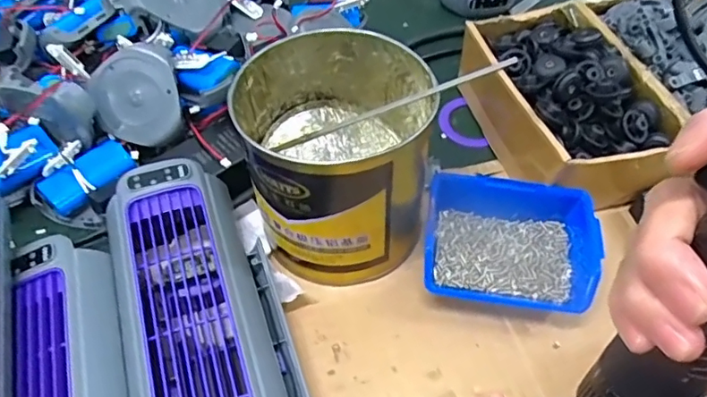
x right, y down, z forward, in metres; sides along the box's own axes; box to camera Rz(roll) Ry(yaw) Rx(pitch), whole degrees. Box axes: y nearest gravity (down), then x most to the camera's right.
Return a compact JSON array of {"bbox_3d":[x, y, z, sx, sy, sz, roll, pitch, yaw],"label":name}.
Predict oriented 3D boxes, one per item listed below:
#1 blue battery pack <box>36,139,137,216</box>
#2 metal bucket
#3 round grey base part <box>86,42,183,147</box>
[{"bbox_3d":[-0.203,-0.018,0.417,0.070,0.019,0.039,-38,62,-25],"label":"blue battery pack"},{"bbox_3d":[-0.012,-0.025,0.369,0.123,0.120,0.124,0,53,-1],"label":"metal bucket"},{"bbox_3d":[-0.171,-0.082,0.434,0.067,0.078,0.020,-15,14,3],"label":"round grey base part"}]

